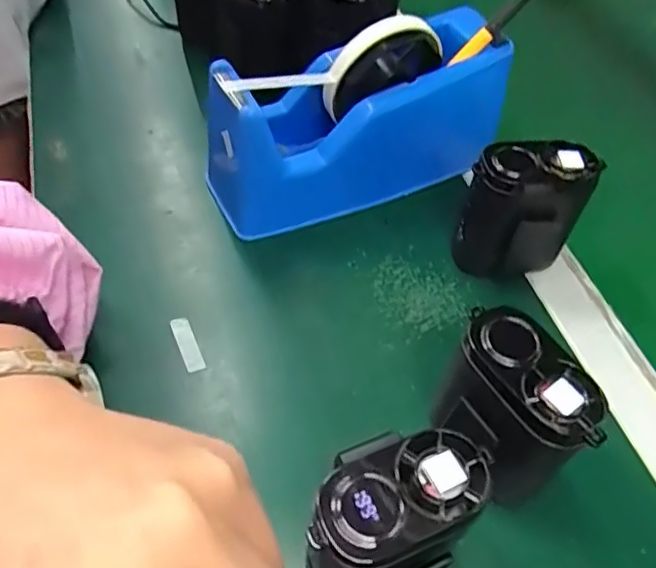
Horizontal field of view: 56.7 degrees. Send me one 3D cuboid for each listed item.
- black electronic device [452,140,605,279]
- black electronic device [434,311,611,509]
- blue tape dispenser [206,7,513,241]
[{"bbox_3d":[0.117,-0.041,0.370,0.063,0.086,0.039,-13,54,-15],"label":"black electronic device"},{"bbox_3d":[0.081,0.063,0.285,0.038,0.087,0.066,-33,61,-28],"label":"black electronic device"},{"bbox_3d":[0.020,-0.112,0.402,0.195,0.109,0.073,-17,55,-18],"label":"blue tape dispenser"}]

